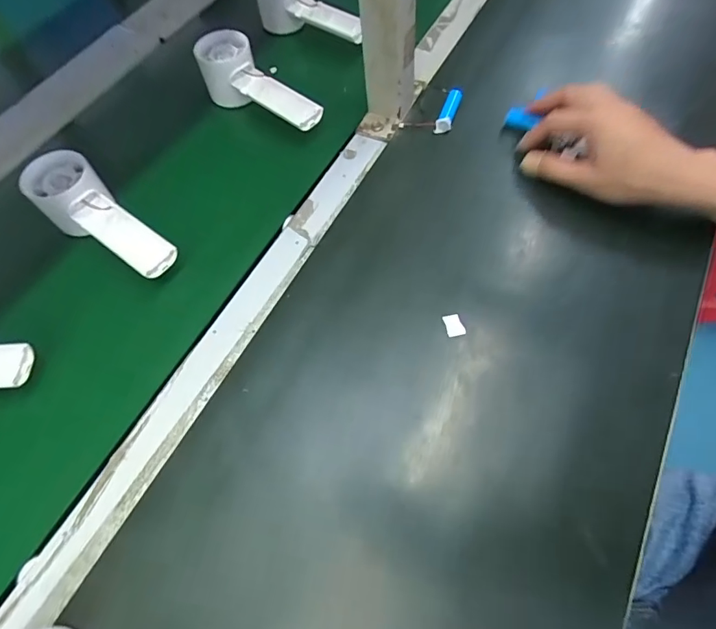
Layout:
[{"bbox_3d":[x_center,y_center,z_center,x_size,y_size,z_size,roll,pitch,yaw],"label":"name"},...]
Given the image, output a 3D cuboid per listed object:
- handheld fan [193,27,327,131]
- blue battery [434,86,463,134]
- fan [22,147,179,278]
[{"bbox_3d":[-0.109,-0.243,0.488,0.158,0.050,0.053,41,70,19],"label":"handheld fan"},{"bbox_3d":[0.095,-0.211,0.468,0.016,0.016,0.048,21,78,11],"label":"blue battery"},{"bbox_3d":[-0.226,-0.080,0.410,0.150,0.067,0.056,36,69,18],"label":"fan"}]

